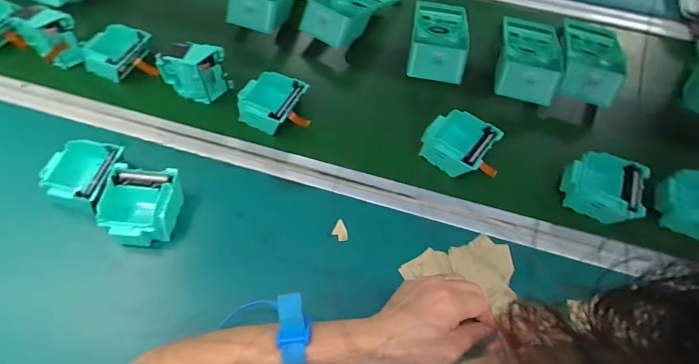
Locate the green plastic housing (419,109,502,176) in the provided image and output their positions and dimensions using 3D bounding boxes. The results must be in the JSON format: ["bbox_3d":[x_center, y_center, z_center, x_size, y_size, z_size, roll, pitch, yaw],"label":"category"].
[{"bbox_3d":[0.135,-0.046,0.508,0.079,0.046,0.074,35,65,16],"label":"green plastic housing"}]

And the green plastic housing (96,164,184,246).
[{"bbox_3d":[-0.232,0.029,0.448,0.075,0.042,0.080,4,60,0],"label":"green plastic housing"}]

